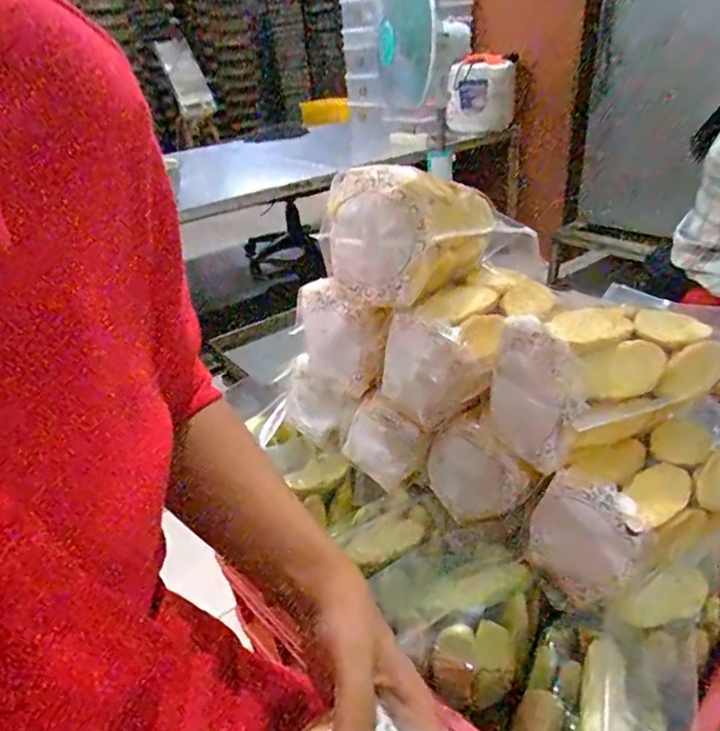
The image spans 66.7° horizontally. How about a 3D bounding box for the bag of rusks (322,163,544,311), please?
[{"bbox_3d":[0.094,-0.123,0.529,0.253,0.111,0.097,-11,27,-41],"label":"bag of rusks"}]

